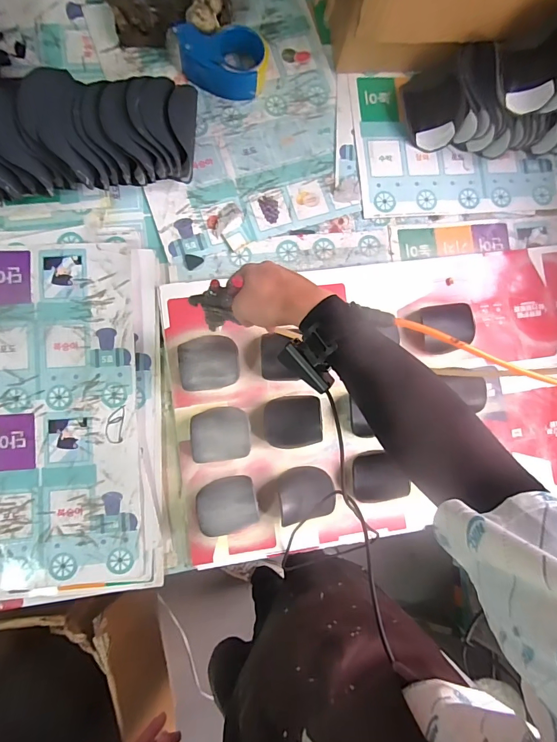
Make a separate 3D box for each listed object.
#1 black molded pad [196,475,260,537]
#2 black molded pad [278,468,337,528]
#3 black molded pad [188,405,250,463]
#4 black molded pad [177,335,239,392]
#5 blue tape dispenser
[{"bbox_3d":[-0.080,0.210,0.610,0.089,0.038,0.084,-10,87,-7],"label":"black molded pad"},{"bbox_3d":[0.043,0.191,0.606,0.087,0.021,0.079,-10,67,-11],"label":"black molded pad"},{"bbox_3d":[-0.092,0.100,0.613,0.089,0.042,0.082,-5,86,-7],"label":"black molded pad"},{"bbox_3d":[-0.109,-0.012,0.617,0.093,0.046,0.088,-6,87,-7],"label":"black molded pad"},{"bbox_3d":[-0.100,-0.525,0.649,0.165,0.056,0.103,-3,86,-7],"label":"blue tape dispenser"}]

